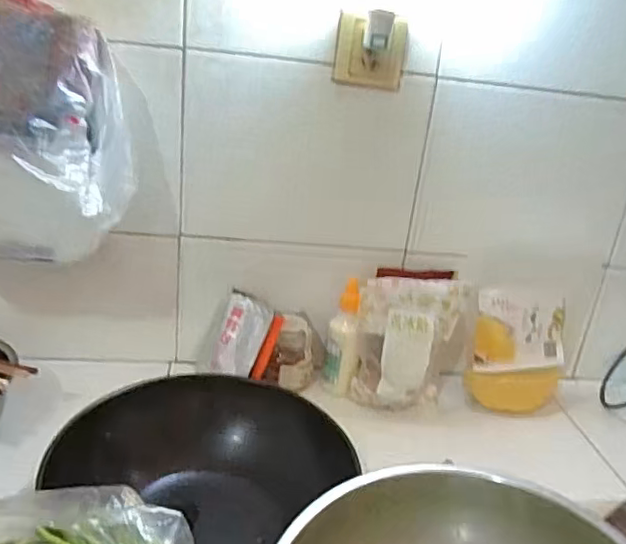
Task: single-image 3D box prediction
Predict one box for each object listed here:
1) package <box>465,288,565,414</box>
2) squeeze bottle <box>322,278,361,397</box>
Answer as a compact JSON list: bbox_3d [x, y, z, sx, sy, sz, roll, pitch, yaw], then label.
[{"bbox_3d":[0.304,0.115,0.862,0.168,0.168,0.066,-2,24,-18],"label":"package"},{"bbox_3d":[0.045,0.101,0.848,0.045,0.167,0.062,8,23,4],"label":"squeeze bottle"}]

